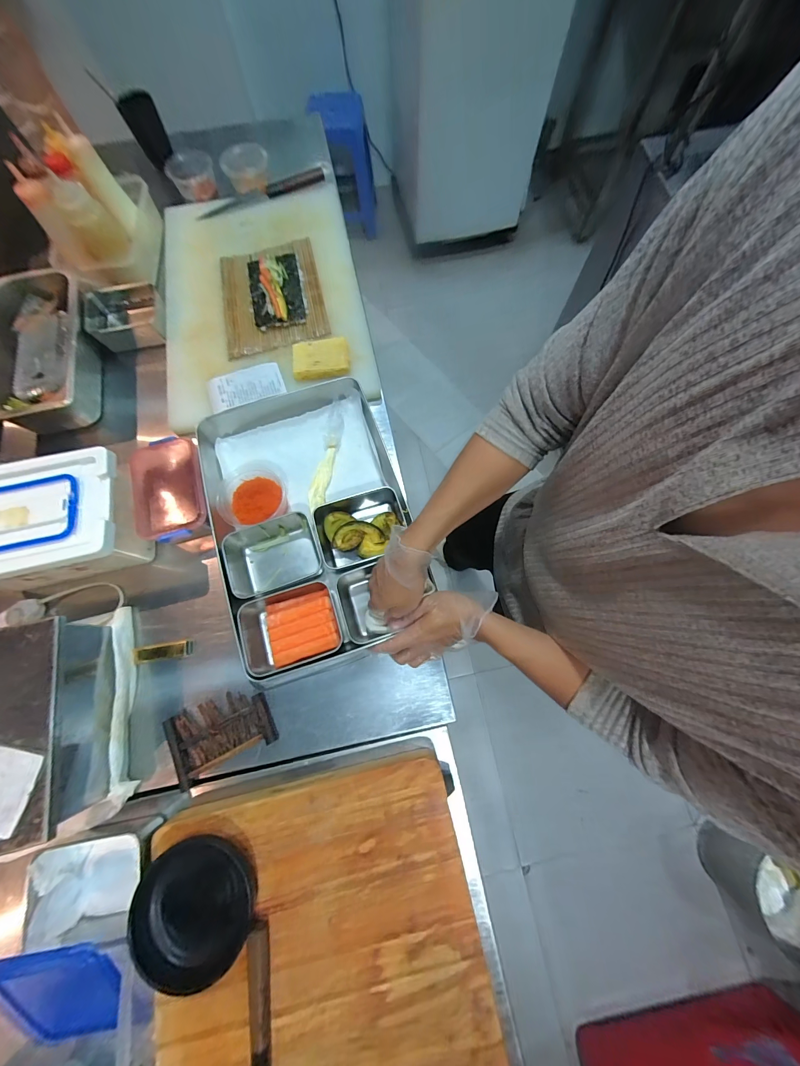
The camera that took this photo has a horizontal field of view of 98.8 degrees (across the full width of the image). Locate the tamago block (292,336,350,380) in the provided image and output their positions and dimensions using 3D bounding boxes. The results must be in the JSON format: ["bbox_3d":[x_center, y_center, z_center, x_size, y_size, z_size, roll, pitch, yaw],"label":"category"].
[{"bbox_3d":[-0.148,-0.331,0.643,0.103,0.025,0.070,-5,74,0],"label":"tamago block"}]

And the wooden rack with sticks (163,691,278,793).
[{"bbox_3d":[-0.262,0.286,0.497,0.143,0.009,0.093,-26,75,-6],"label":"wooden rack with sticks"}]

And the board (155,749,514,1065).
[{"bbox_3d":[-0.024,0.778,0.325,0.380,0.045,0.962,-12,73,-4],"label":"board"}]

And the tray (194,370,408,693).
[{"bbox_3d":[-0.145,-0.027,0.563,0.295,0.058,0.450,-17,74,-5],"label":"tray"}]

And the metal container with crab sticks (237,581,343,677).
[{"bbox_3d":[-0.163,0.142,0.509,0.141,0.064,0.111,-17,73,-5],"label":"metal container with crab sticks"}]

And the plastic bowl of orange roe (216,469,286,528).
[{"bbox_3d":[-0.246,-0.058,0.568,0.107,0.041,0.103,-43,77,-12],"label":"plastic bowl of orange roe"}]

